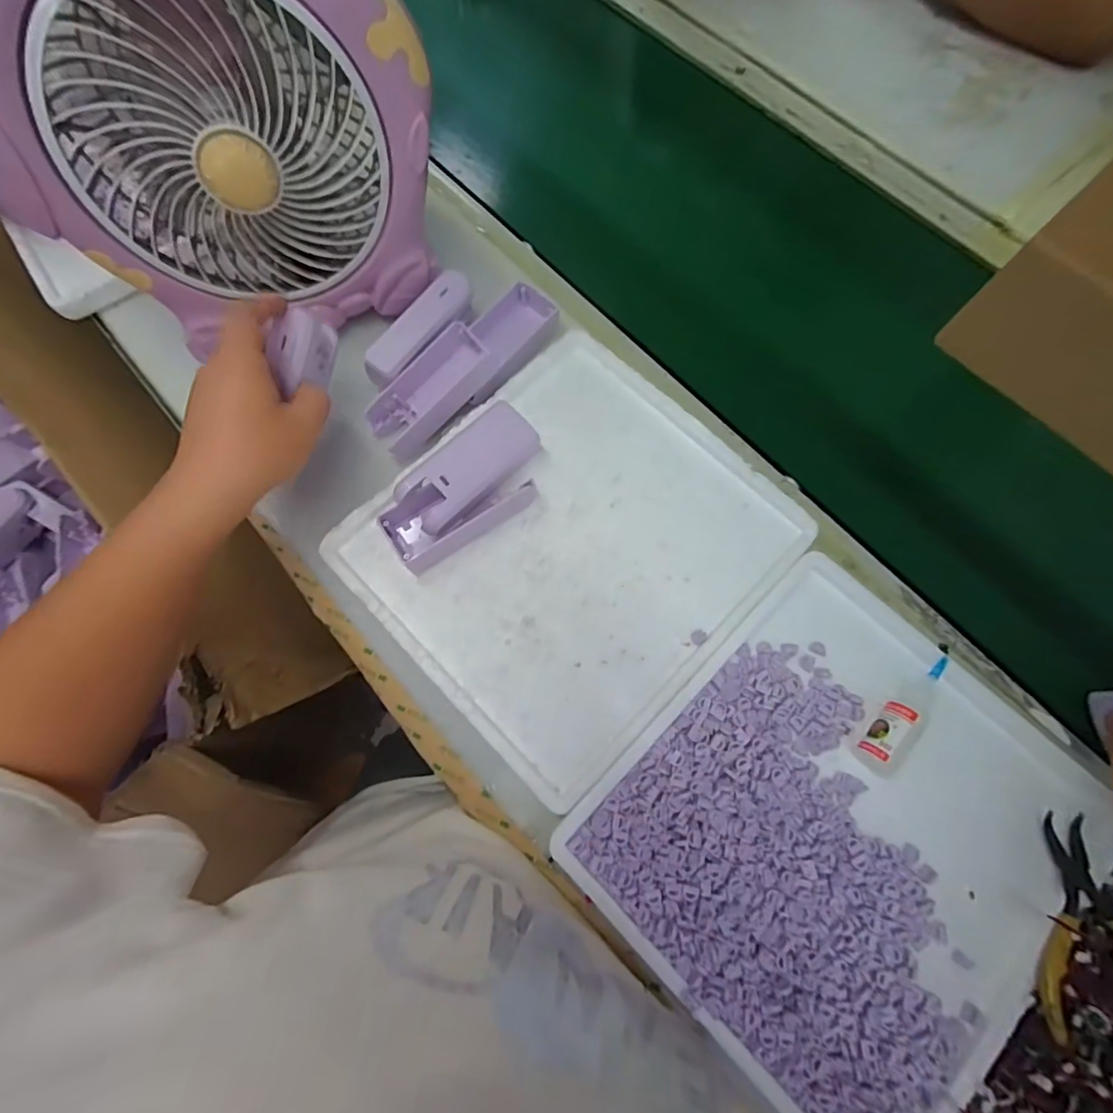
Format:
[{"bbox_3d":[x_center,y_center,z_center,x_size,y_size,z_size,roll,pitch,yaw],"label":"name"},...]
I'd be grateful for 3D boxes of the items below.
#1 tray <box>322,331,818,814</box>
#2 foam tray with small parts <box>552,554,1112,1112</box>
[{"bbox_3d":[0.011,-0.010,0.374,0.246,0.016,0.268,43,81,11],"label":"tray"},{"bbox_3d":[0.187,0.166,0.320,0.253,0.020,0.290,43,78,11],"label":"foam tray with small parts"}]

